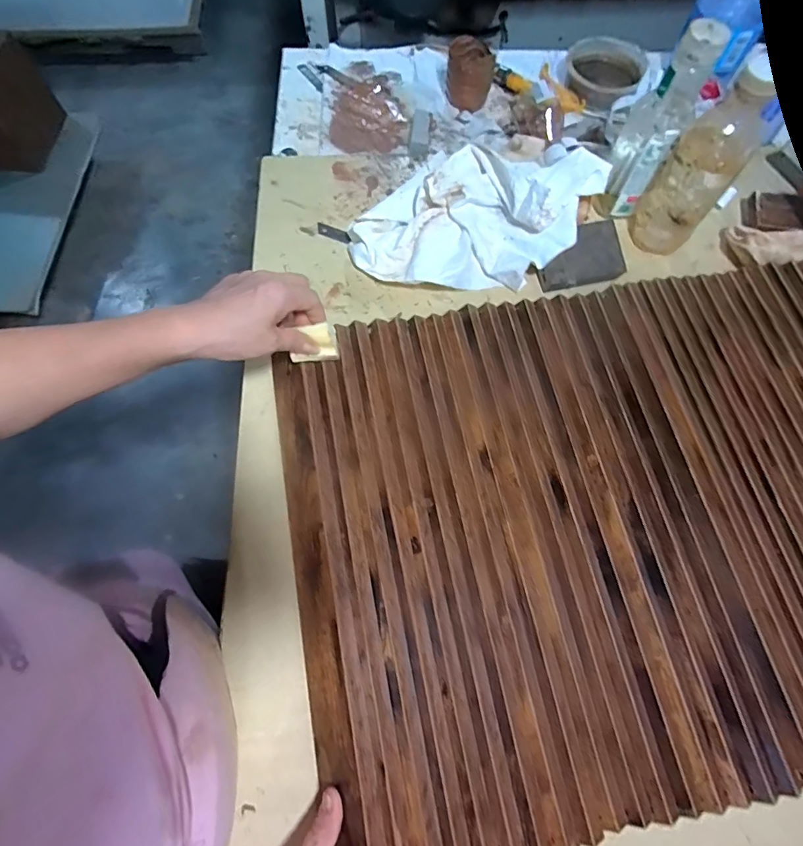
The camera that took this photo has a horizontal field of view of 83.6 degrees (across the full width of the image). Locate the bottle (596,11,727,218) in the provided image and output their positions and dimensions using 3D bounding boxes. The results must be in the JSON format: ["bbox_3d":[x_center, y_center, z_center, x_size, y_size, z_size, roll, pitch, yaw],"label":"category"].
[{"bbox_3d":[0.290,-0.336,0.522,0.063,0.204,0.057,25,71,9],"label":"bottle"}]

